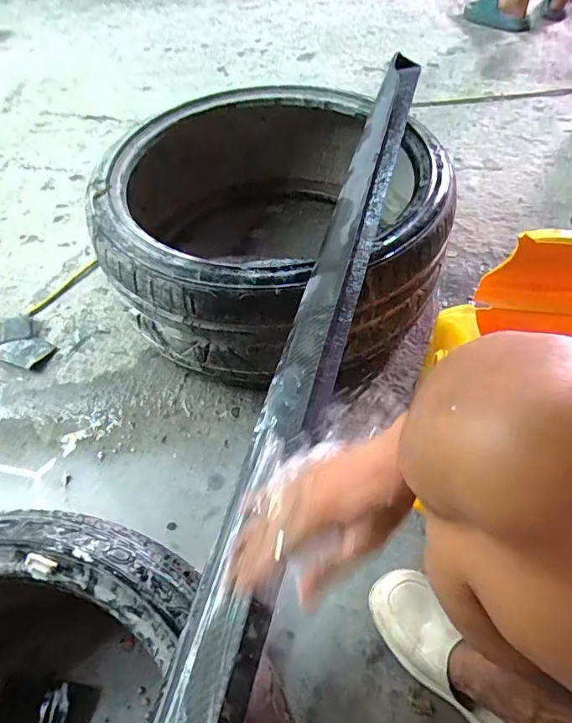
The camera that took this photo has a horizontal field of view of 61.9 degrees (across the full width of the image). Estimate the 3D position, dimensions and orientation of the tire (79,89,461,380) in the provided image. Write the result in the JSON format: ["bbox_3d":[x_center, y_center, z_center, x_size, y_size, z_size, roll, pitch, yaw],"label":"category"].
[{"bbox_3d":[-0.025,-0.259,0.893,0.613,0.222,0.605,-2,52,2],"label":"tire"}]

